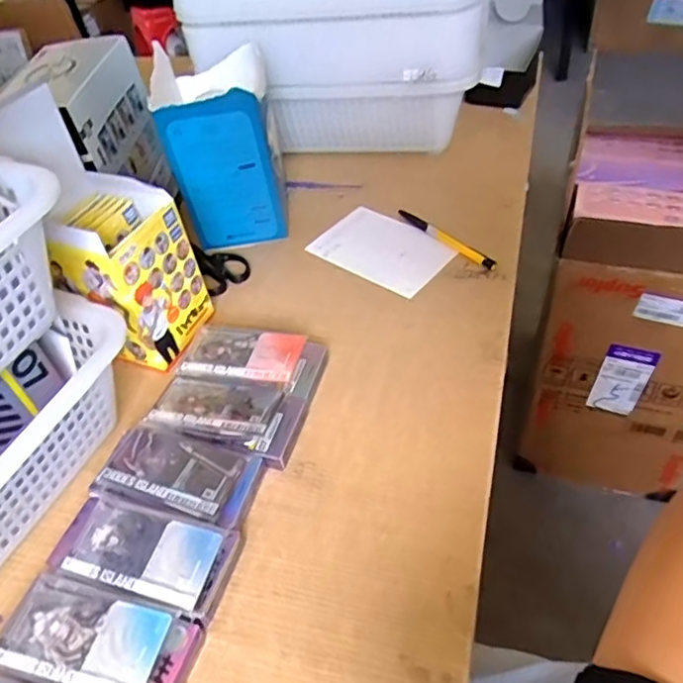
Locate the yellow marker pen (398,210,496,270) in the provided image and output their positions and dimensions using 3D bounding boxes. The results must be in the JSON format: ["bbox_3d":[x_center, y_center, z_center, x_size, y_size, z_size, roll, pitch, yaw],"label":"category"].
[{"bbox_3d":[0.111,-0.112,0.648,0.012,0.011,0.139,-32,50,-23],"label":"yellow marker pen"}]

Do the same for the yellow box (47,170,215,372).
[{"bbox_3d":[-0.194,-0.062,0.545,0.097,0.138,0.091,15,49,22],"label":"yellow box"}]

